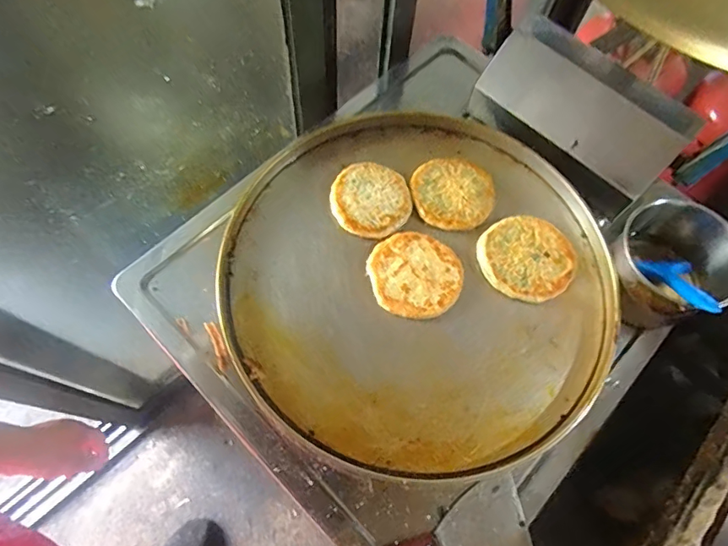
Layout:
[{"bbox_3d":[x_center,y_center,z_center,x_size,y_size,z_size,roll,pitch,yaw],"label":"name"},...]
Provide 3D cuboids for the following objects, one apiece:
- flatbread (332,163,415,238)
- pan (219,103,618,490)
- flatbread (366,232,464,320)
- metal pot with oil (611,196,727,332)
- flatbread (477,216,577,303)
[{"bbox_3d":[0.011,-0.108,0.693,0.111,0.025,0.115,1,67,-2],"label":"flatbread"},{"bbox_3d":[0.073,0.005,0.665,0.500,0.056,0.515,1,67,-2],"label":"pan"},{"bbox_3d":[0.072,0.000,0.649,0.122,0.009,0.121,1,67,-2],"label":"flatbread"},{"bbox_3d":[0.409,-0.009,0.650,0.124,0.135,0.140,-2,67,-3],"label":"metal pot with oil"},{"bbox_3d":[0.228,-0.021,0.664,0.132,0.010,0.123,1,67,-2],"label":"flatbread"}]

